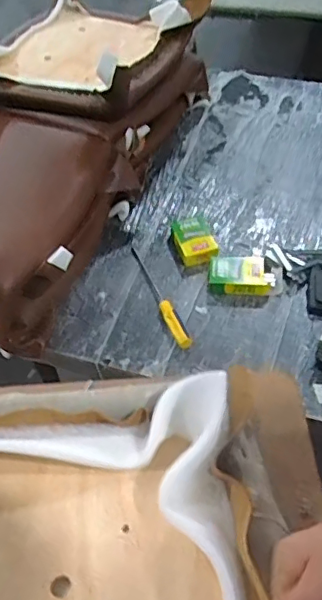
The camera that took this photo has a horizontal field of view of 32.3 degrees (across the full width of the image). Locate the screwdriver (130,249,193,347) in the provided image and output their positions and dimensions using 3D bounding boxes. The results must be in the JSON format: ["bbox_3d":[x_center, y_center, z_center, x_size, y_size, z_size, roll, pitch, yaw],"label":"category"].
[{"bbox_3d":[-0.006,-0.023,1.147,0.031,0.041,0.299,-18,52,-11],"label":"screwdriver"}]

